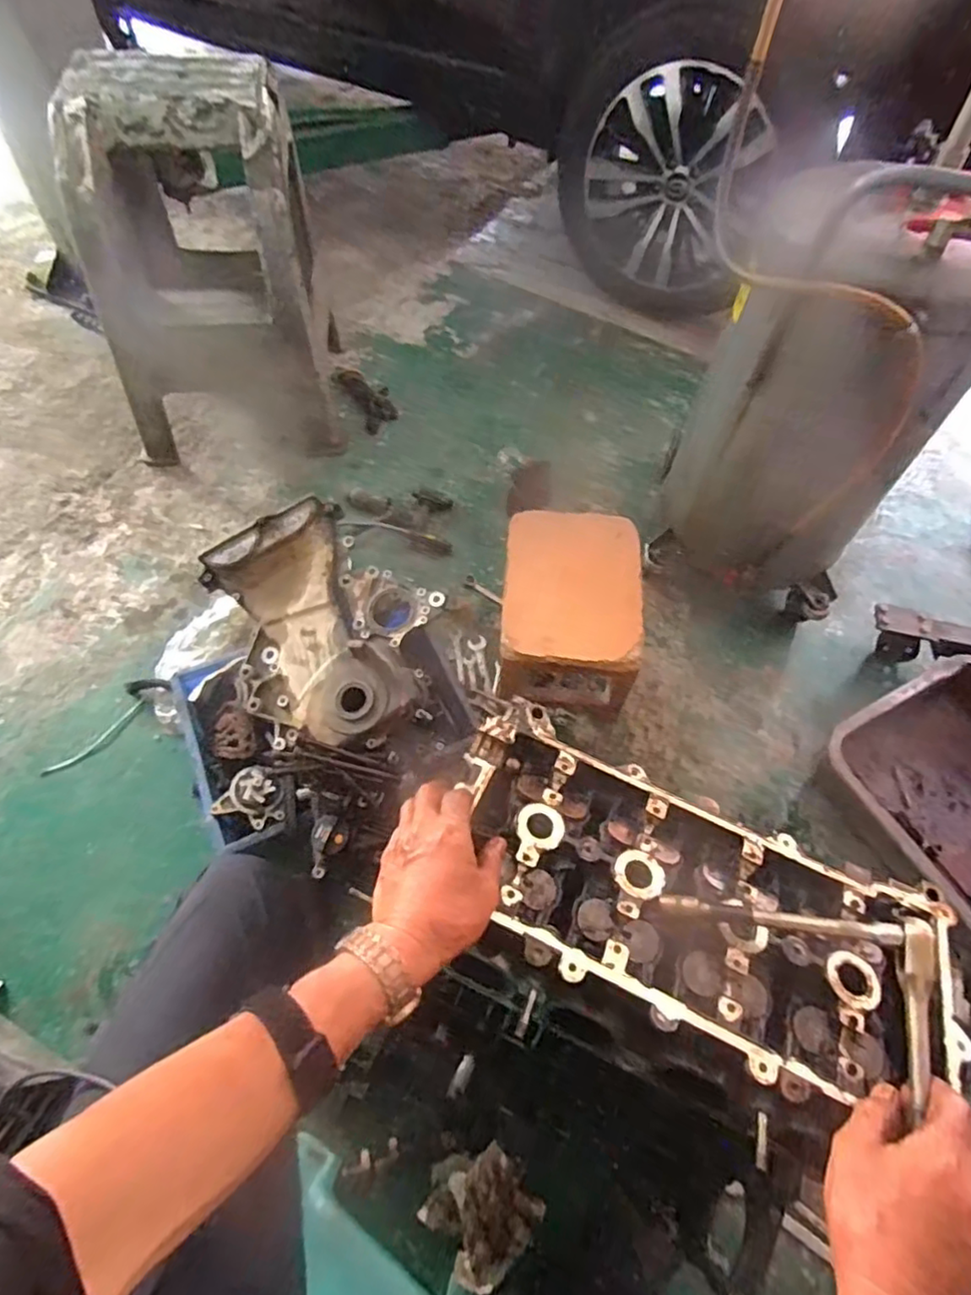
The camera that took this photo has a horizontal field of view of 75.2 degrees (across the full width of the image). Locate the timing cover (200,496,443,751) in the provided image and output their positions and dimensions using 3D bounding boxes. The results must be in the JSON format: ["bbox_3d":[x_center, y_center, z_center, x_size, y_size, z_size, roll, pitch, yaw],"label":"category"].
[{"bbox_3d":[-0.253,-0.036,0.968,0.297,0.097,0.413,-38,68,-22],"label":"timing cover"}]

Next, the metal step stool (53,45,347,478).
[{"bbox_3d":[-0.559,-0.746,1.270,0.426,0.578,0.370,-6,60,-7],"label":"metal step stool"}]

